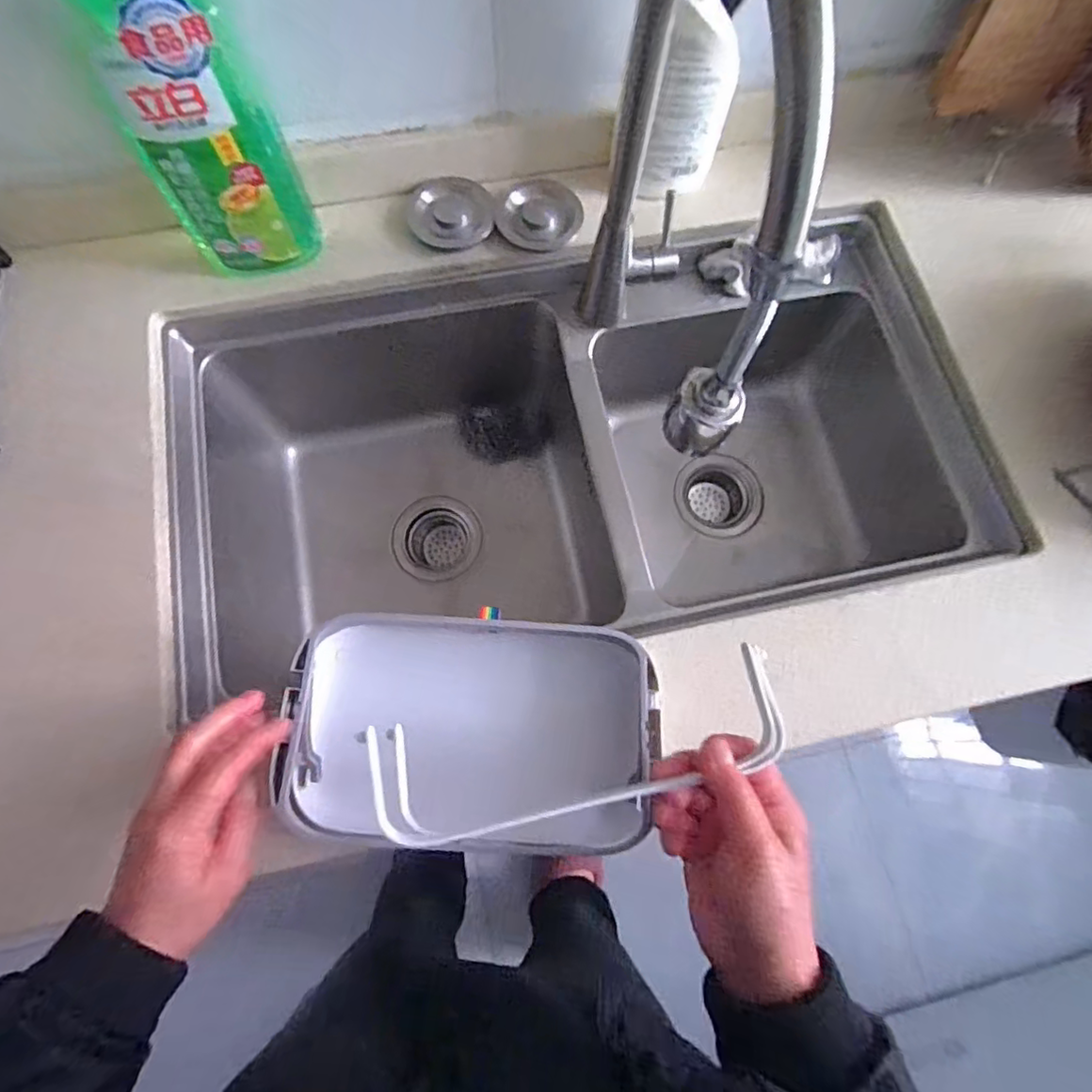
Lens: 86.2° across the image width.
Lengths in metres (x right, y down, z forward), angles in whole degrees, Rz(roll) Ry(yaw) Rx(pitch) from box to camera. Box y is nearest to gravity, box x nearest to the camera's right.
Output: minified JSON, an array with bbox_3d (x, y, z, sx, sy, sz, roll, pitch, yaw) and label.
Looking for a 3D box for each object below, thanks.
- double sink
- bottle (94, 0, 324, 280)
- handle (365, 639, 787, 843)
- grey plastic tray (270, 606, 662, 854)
[{"bbox_3d":[0.026,-0.075,0.636,0.725,0.243,0.383,-11,74,-5],"label":"double sink"},{"bbox_3d":[-0.256,-0.320,0.422,0.107,0.277,0.066,-37,78,-11],"label":"bottle"},{"bbox_3d":[0.021,0.114,0.341,0.236,0.037,0.072,-15,75,-3],"label":"handle"},{"bbox_3d":[-0.049,0.129,0.417,0.245,0.058,0.157,4,74,-1],"label":"grey plastic tray"}]

